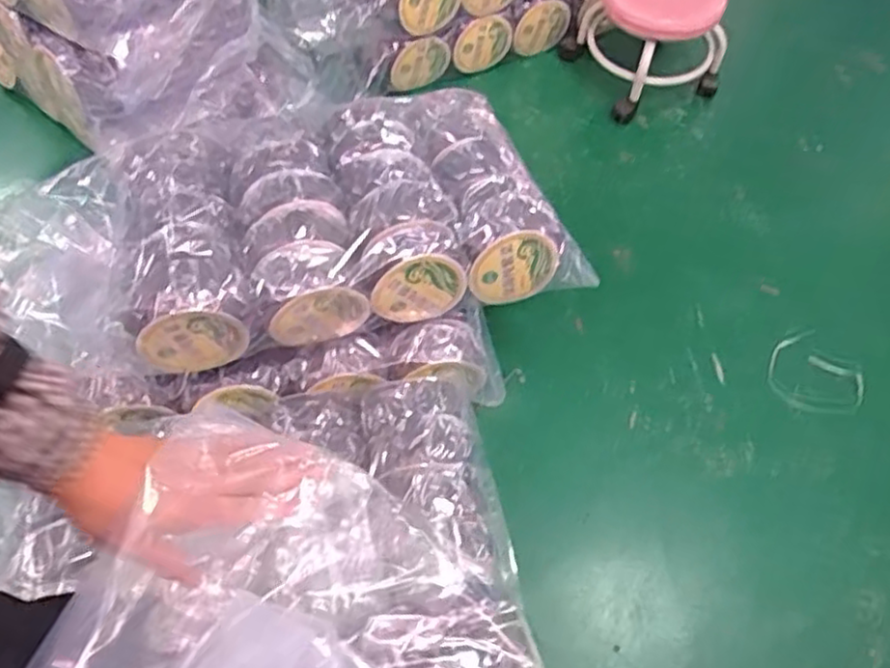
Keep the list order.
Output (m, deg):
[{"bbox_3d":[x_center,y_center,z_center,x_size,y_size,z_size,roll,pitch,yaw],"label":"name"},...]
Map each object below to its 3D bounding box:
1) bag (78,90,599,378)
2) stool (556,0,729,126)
[{"bbox_3d":[-0.198,-0.202,1.184,0.739,0.189,0.412,-12,59,-9],"label":"bag"},{"bbox_3d":[0.470,-0.696,1.620,0.269,0.260,0.280,-22,61,-14],"label":"stool"}]

